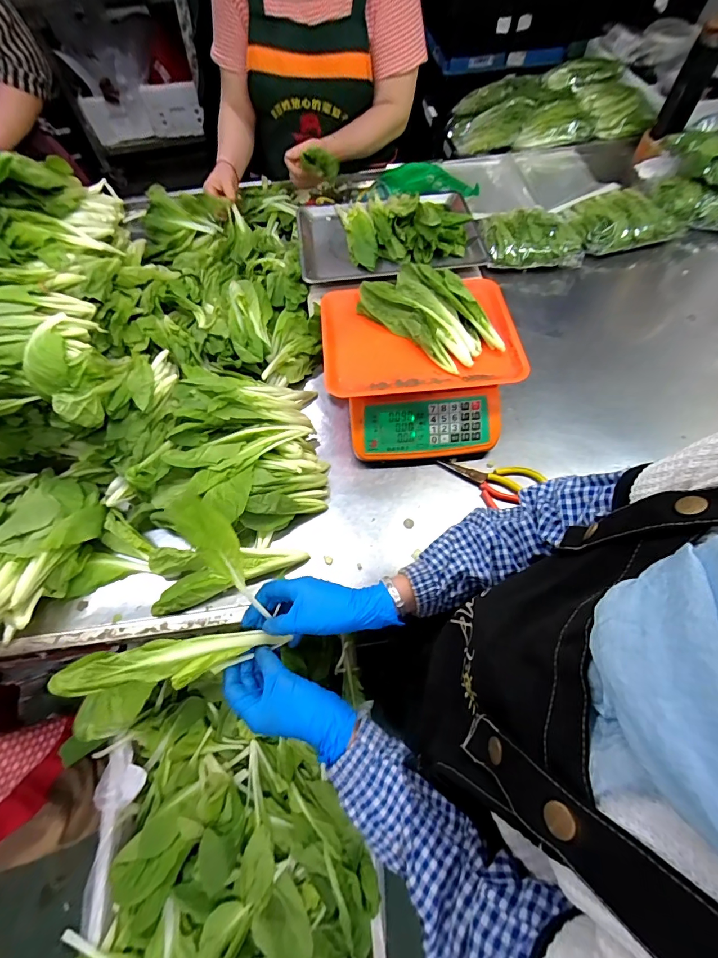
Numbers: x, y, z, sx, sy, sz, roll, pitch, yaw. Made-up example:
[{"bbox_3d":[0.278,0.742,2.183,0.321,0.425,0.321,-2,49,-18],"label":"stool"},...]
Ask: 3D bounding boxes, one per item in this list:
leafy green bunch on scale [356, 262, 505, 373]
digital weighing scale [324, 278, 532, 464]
[{"bbox_3d":[0.116,-0.269,0.660,0.123,0.057,0.232,-41,68,-18],"label":"leafy green bunch on scale"},{"bbox_3d":[0.097,-0.188,0.697,0.305,0.110,0.288,-4,61,0],"label":"digital weighing scale"}]

